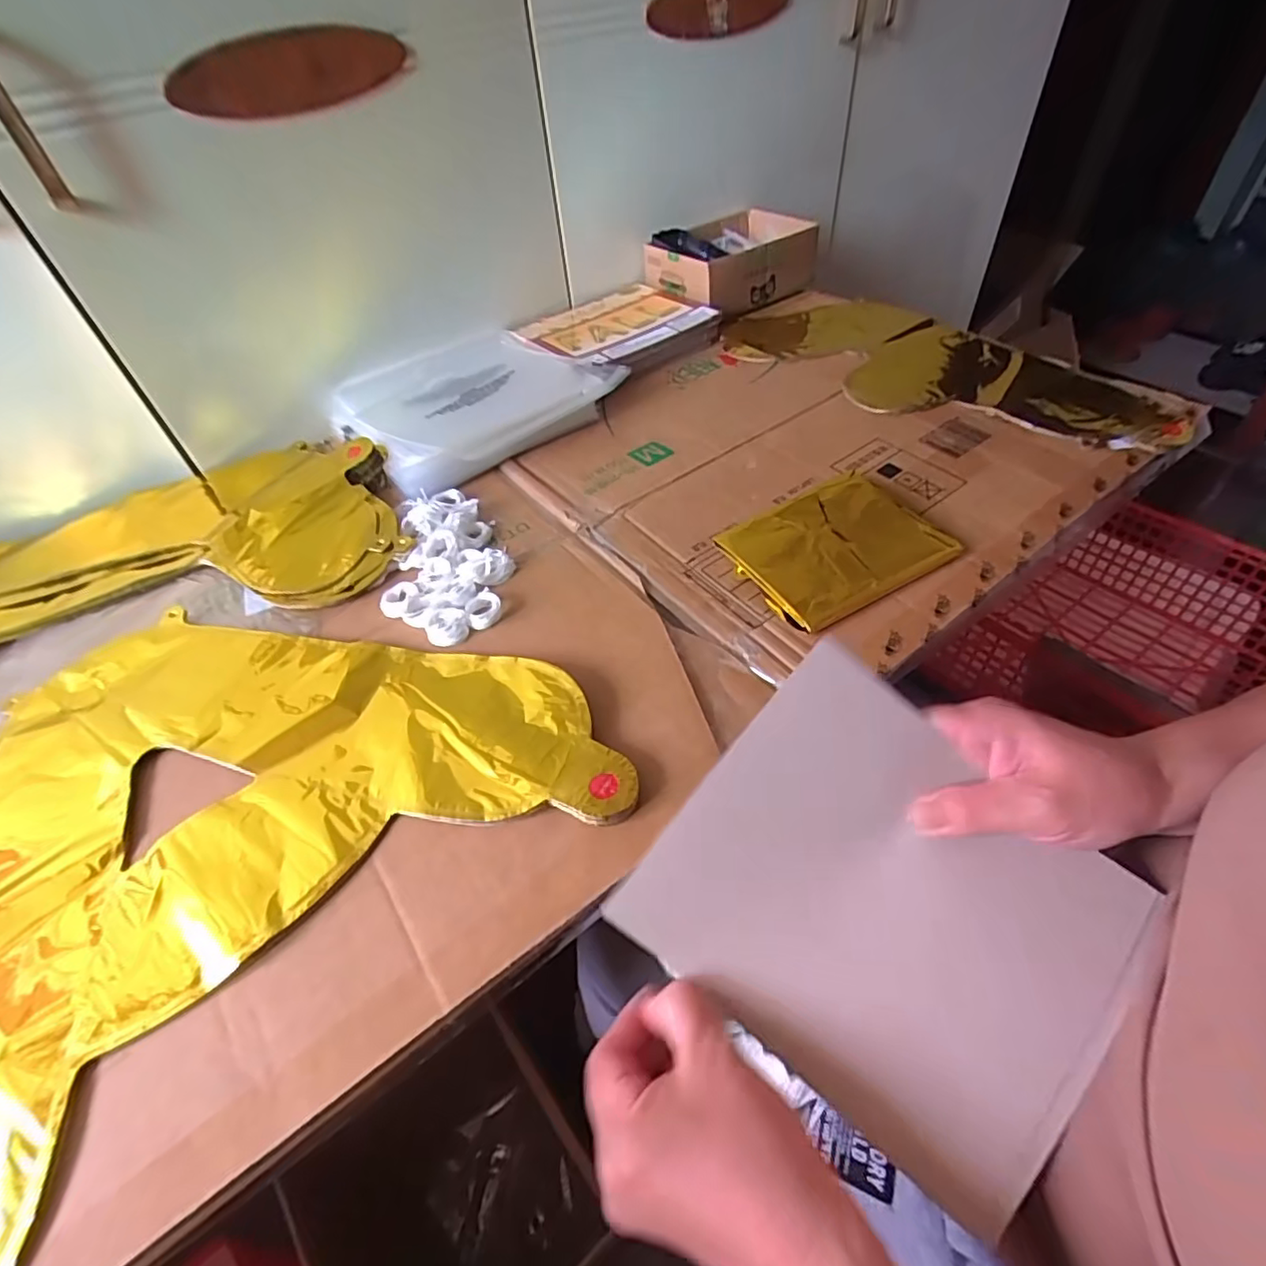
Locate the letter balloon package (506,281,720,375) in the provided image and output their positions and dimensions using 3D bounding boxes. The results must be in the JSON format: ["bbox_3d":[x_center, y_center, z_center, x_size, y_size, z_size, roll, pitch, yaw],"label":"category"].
[{"bbox_3d":[-0.014,-0.356,0.724,0.207,0.029,0.175,-36,54,-25],"label":"letter balloon package"}]

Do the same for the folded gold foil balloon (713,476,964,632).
[{"bbox_3d":[0.150,-0.066,0.451,0.148,0.015,0.103,-25,50,-16],"label":"folded gold foil balloon"}]

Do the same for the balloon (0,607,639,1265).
[{"bbox_3d":[-0.244,0.093,0.350,0.377,0.015,0.331,-35,53,-23],"label":"balloon"}]

